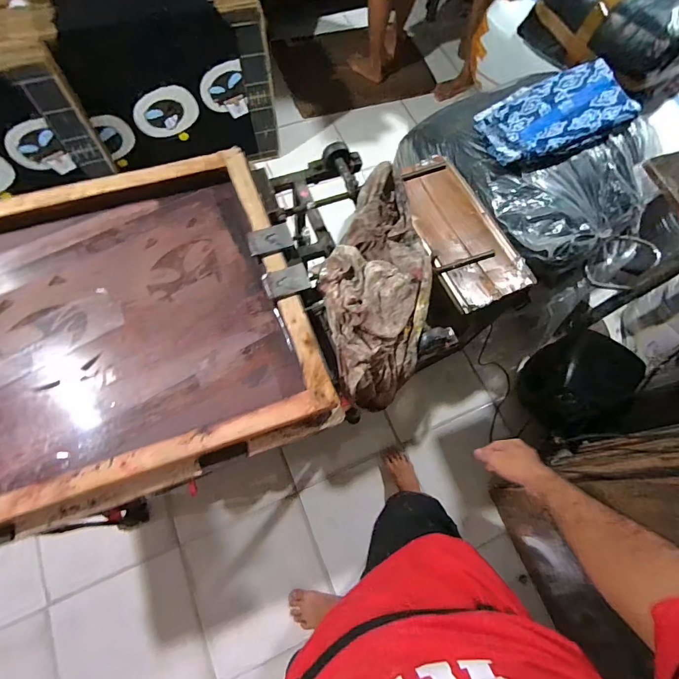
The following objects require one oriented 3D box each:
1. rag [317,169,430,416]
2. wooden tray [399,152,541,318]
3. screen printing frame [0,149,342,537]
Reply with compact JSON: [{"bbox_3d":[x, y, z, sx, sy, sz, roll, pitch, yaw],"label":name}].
[{"bbox_3d":[0.067,-0.101,0.736,0.187,0.128,0.445,4,82,0],"label":"rag"},{"bbox_3d":[0.315,-0.301,1.039,0.234,0.034,0.457,-24,70,-11],"label":"wooden tray"},{"bbox_3d":[-0.504,-0.015,0.681,0.882,0.079,0.601,-16,69,-8],"label":"screen printing frame"}]

